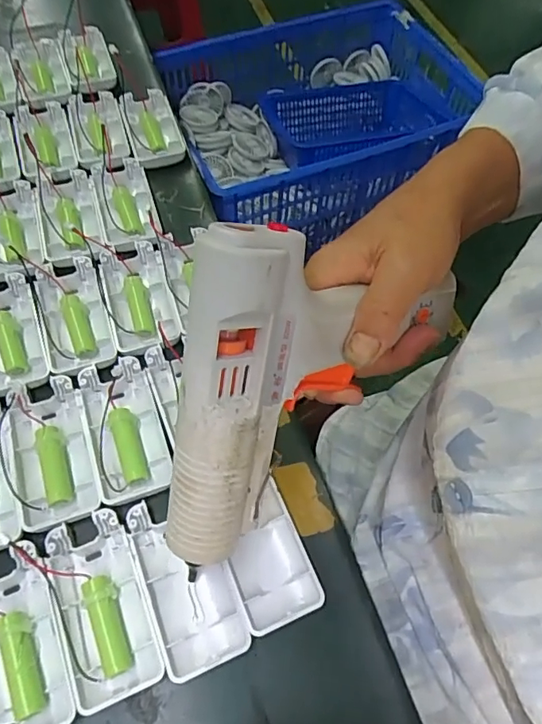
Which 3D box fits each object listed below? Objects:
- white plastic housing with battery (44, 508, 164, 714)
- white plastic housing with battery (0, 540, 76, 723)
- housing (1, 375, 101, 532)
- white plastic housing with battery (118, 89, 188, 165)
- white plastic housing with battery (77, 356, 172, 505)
[{"bbox_3d":[-0.093,0.133,0.280,0.044,0.017,0.092,-20,64,-13],"label":"white plastic housing with battery"},{"bbox_3d":[-0.135,0.148,0.269,0.042,0.018,0.092,-20,63,-13],"label":"white plastic housing with battery"},{"bbox_3d":[-0.137,0.056,0.317,0.045,0.017,0.091,-17,63,-12],"label":"housing"},{"bbox_3d":[-0.108,-0.212,0.459,0.043,0.014,0.086,-16,63,-11],"label":"white plastic housing with battery"},{"bbox_3d":[-0.094,0.043,0.328,0.044,0.016,0.092,-18,63,-12],"label":"white plastic housing with battery"}]

